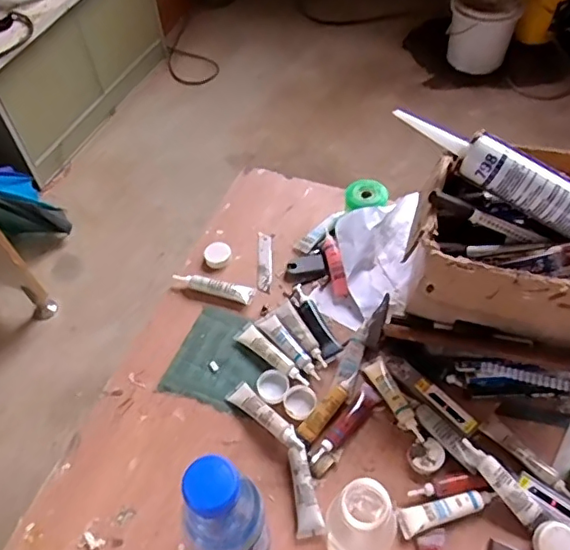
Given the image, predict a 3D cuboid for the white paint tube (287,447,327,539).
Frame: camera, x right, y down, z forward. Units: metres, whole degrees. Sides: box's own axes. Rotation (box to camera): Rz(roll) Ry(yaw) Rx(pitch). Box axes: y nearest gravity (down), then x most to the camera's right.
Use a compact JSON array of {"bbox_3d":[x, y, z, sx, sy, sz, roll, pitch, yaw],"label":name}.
[{"bbox_3d":[0.021,0.217,0.567,0.027,0.016,0.084,-6,51,-4],"label":"white paint tube"}]

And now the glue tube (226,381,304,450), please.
[{"bbox_3d":[-0.021,0.155,0.617,0.026,0.016,0.109,-37,59,-26],"label":"glue tube"}]

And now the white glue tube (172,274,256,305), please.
[{"bbox_3d":[-0.091,0.012,0.731,0.104,0.017,0.027,13,52,11],"label":"white glue tube"}]

